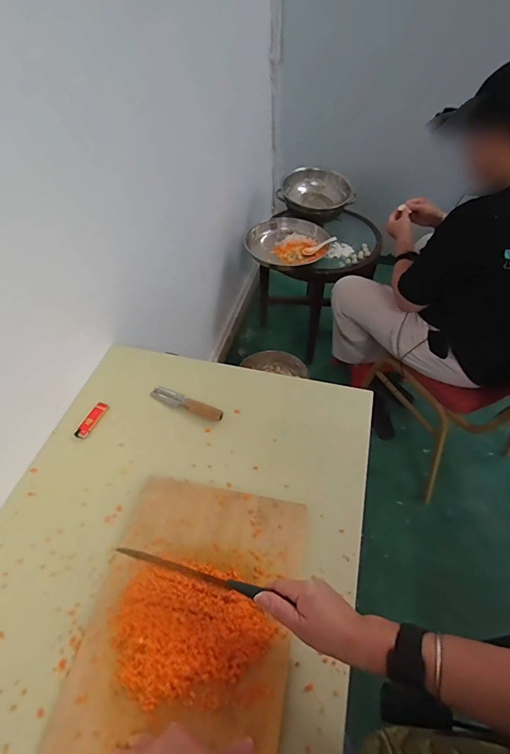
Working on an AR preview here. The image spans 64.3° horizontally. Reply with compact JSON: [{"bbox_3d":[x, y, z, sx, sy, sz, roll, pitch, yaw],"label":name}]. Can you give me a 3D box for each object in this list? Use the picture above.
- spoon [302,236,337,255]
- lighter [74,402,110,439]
[{"bbox_3d":[0.241,-0.489,1.509,0.136,0.017,0.033,-27,52,3],"label":"spoon"},{"bbox_3d":[-0.318,0.084,0.793,0.023,0.016,0.081,20,52,17],"label":"lighter"}]

